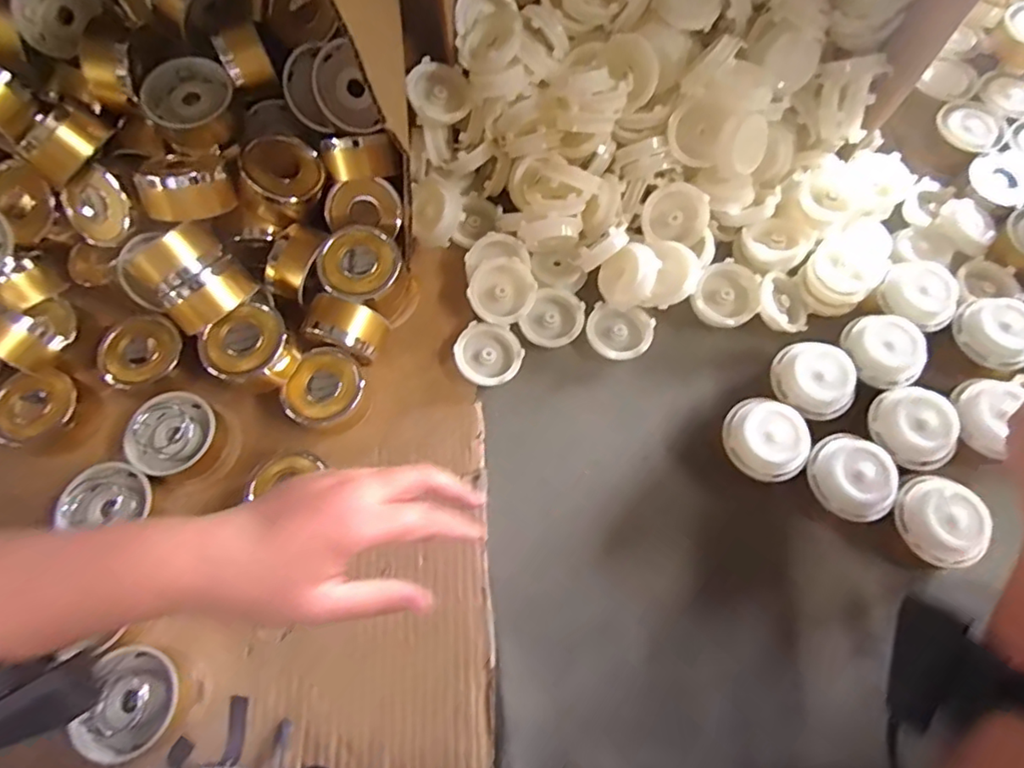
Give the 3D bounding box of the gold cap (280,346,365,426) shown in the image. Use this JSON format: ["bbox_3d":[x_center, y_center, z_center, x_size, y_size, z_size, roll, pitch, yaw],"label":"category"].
[{"bbox_3d":[-0.154,0.006,0.479,0.060,0.035,0.064,0,68,0],"label":"gold cap"}]

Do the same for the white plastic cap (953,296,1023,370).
[{"bbox_3d":[0.412,-0.045,0.485,0.054,0.023,0.063,-35,69,17],"label":"white plastic cap"}]

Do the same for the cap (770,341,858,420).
[{"bbox_3d":[0.246,-0.003,0.463,0.056,0.031,0.055,0,68,0],"label":"cap"}]

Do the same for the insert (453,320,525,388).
[{"bbox_3d":[-0.020,-0.024,0.502,0.057,0.023,0.055,0,68,0],"label":"insert"}]

